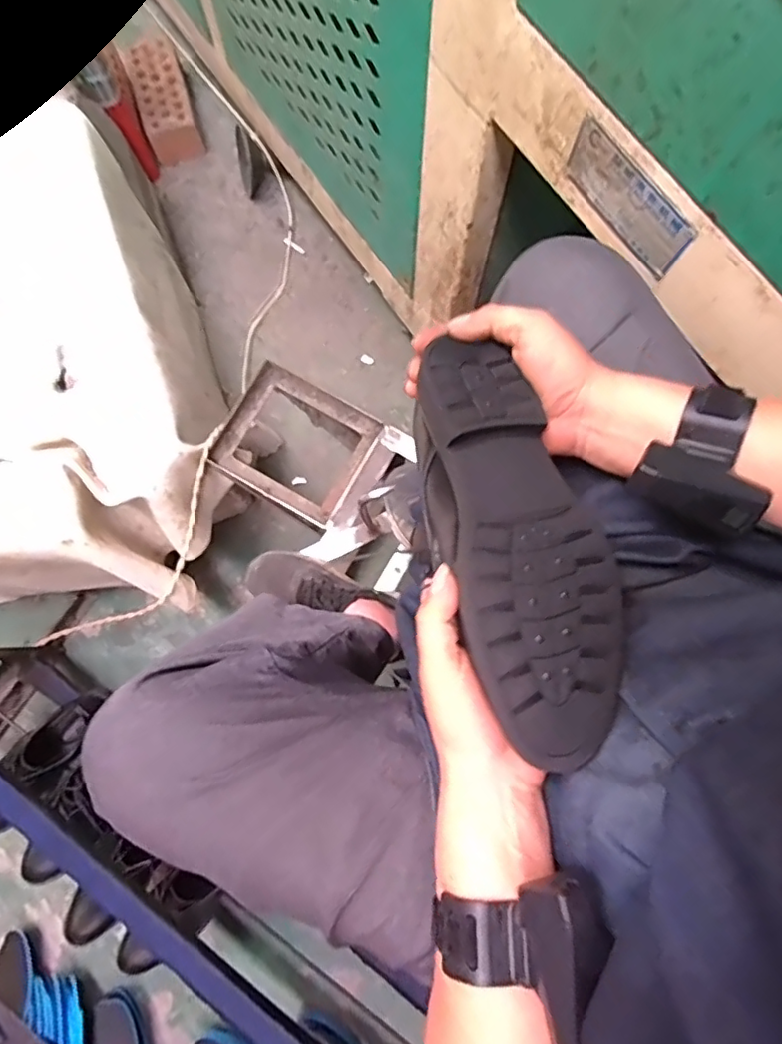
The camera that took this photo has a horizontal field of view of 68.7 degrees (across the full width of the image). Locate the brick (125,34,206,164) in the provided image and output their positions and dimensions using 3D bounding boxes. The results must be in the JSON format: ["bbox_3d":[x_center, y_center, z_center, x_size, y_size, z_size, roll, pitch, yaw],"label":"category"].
[{"bbox_3d":[-0.500,-0.933,1.271,0.109,0.091,0.254,-17,80,-3],"label":"brick"}]

